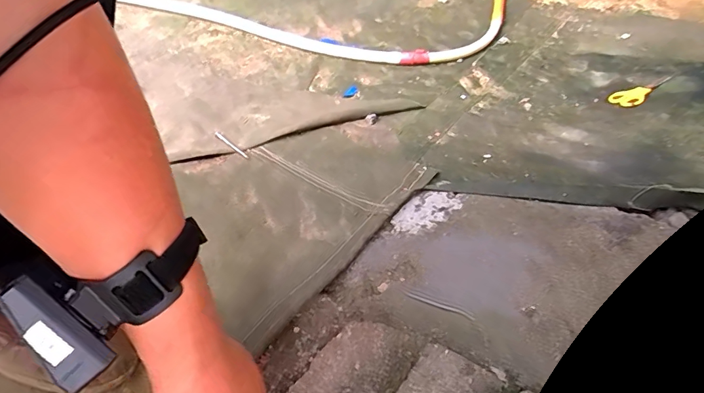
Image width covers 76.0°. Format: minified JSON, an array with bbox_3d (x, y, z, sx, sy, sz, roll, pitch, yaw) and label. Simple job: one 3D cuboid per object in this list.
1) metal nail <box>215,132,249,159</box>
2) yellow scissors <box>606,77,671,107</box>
[{"bbox_3d":[-0.195,-0.083,0.731,0.080,0.008,0.009,34,53,23],"label":"metal nail"},{"bbox_3d":[0.486,-0.174,0.753,0.112,0.009,0.041,-21,52,-7],"label":"yellow scissors"}]

